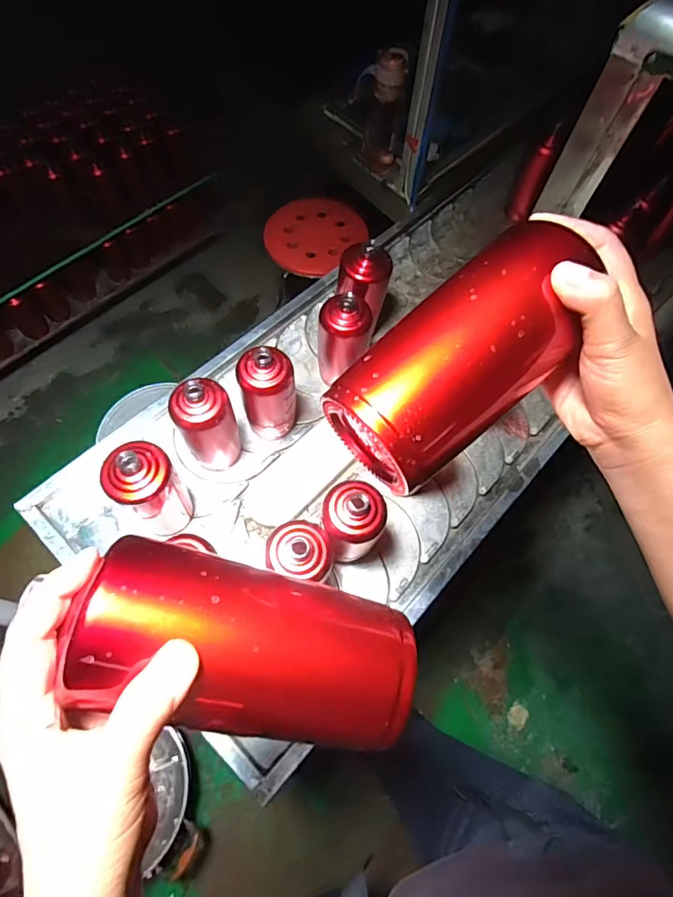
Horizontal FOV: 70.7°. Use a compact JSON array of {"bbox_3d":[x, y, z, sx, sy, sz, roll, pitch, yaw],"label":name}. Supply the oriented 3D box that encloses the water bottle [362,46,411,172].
[{"bbox_3d":[0.109,-0.723,1.037,0.081,0.224,0.093,2,66,-2],"label":"water bottle"}]

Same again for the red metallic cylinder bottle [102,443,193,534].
[{"bbox_3d":[-0.245,0.059,0.642,0.077,0.179,0.085,38,70,13],"label":"red metallic cylinder bottle"}]

